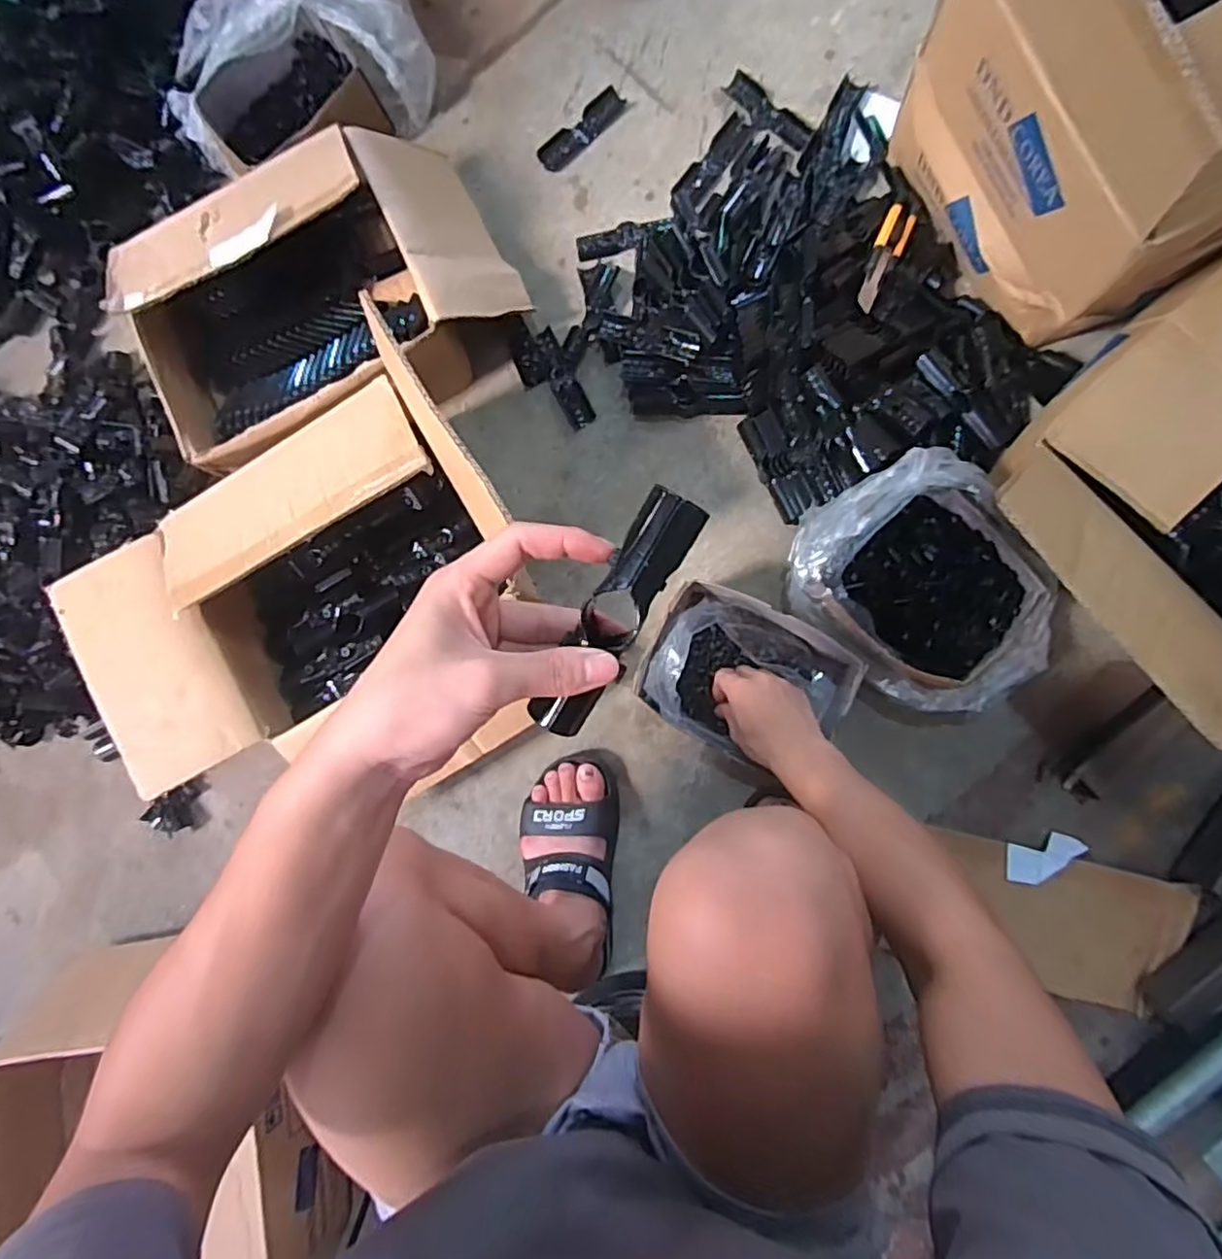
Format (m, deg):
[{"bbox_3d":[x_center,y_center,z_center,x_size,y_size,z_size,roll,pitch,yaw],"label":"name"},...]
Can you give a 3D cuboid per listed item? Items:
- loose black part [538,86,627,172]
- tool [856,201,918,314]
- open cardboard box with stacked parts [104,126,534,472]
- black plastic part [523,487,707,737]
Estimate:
[{"bbox_3d":[-0.037,-0.640,0.853,0.129,0.009,0.037,-41,81,2],"label":"loose black part"},{"bbox_3d":[0.301,-0.407,0.732,0.032,0.013,0.146,23,76,9],"label":"tool"},{"bbox_3d":[-0.333,-0.387,0.785,0.410,0.169,0.303,-24,82,5],"label":"open cardboard box with stacked parts"},{"bbox_3d":[0.002,-0.005,0.325,0.029,0.017,0.130,31,105,9],"label":"black plastic part"}]

